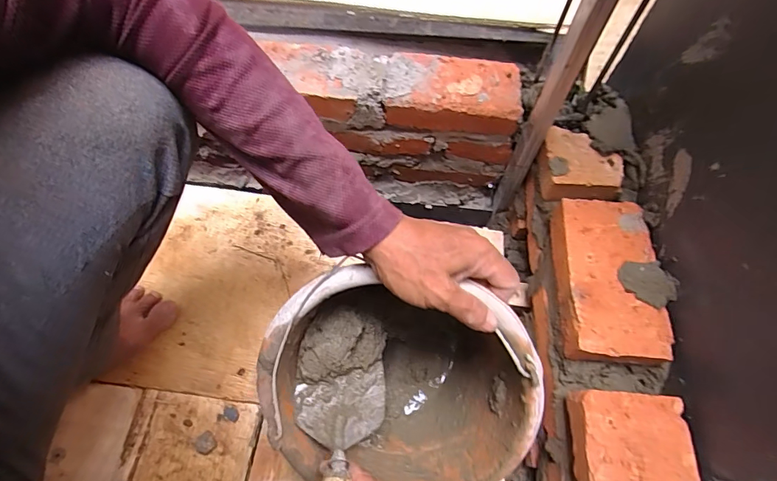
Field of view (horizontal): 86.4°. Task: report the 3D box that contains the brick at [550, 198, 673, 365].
[{"bbox_3d":[0.254,0.043,0.486,0.097,0.044,0.189,4,64,-1],"label":"brick"}]

